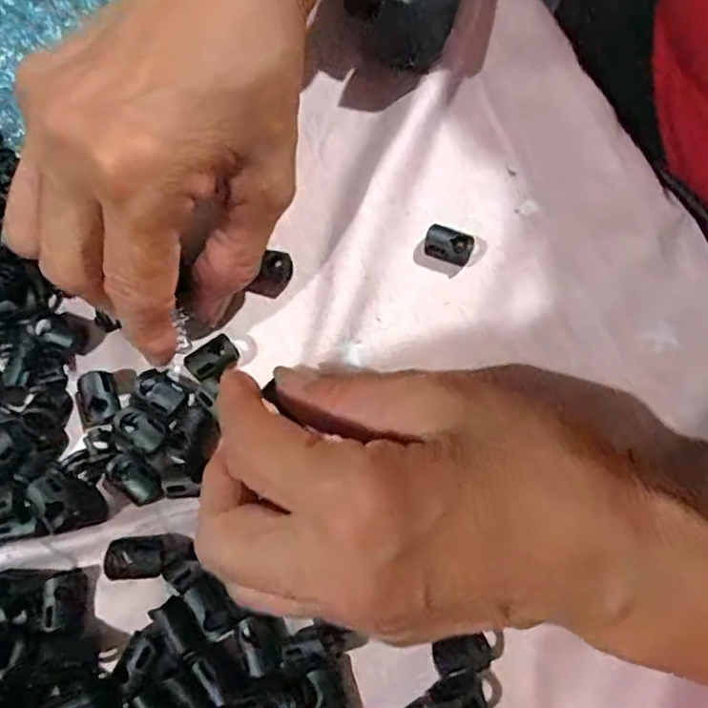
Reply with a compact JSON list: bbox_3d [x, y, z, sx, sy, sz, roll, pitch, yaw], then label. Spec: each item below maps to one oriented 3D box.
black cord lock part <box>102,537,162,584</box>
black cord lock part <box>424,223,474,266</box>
[{"bbox_3d":[-0.080,0.075,0.225,0.020,0.006,0.015,-6,77,-2],"label":"black cord lock part"},{"bbox_3d":[0.039,-0.045,0.258,0.020,0.007,0.013,16,77,3],"label":"black cord lock part"}]

